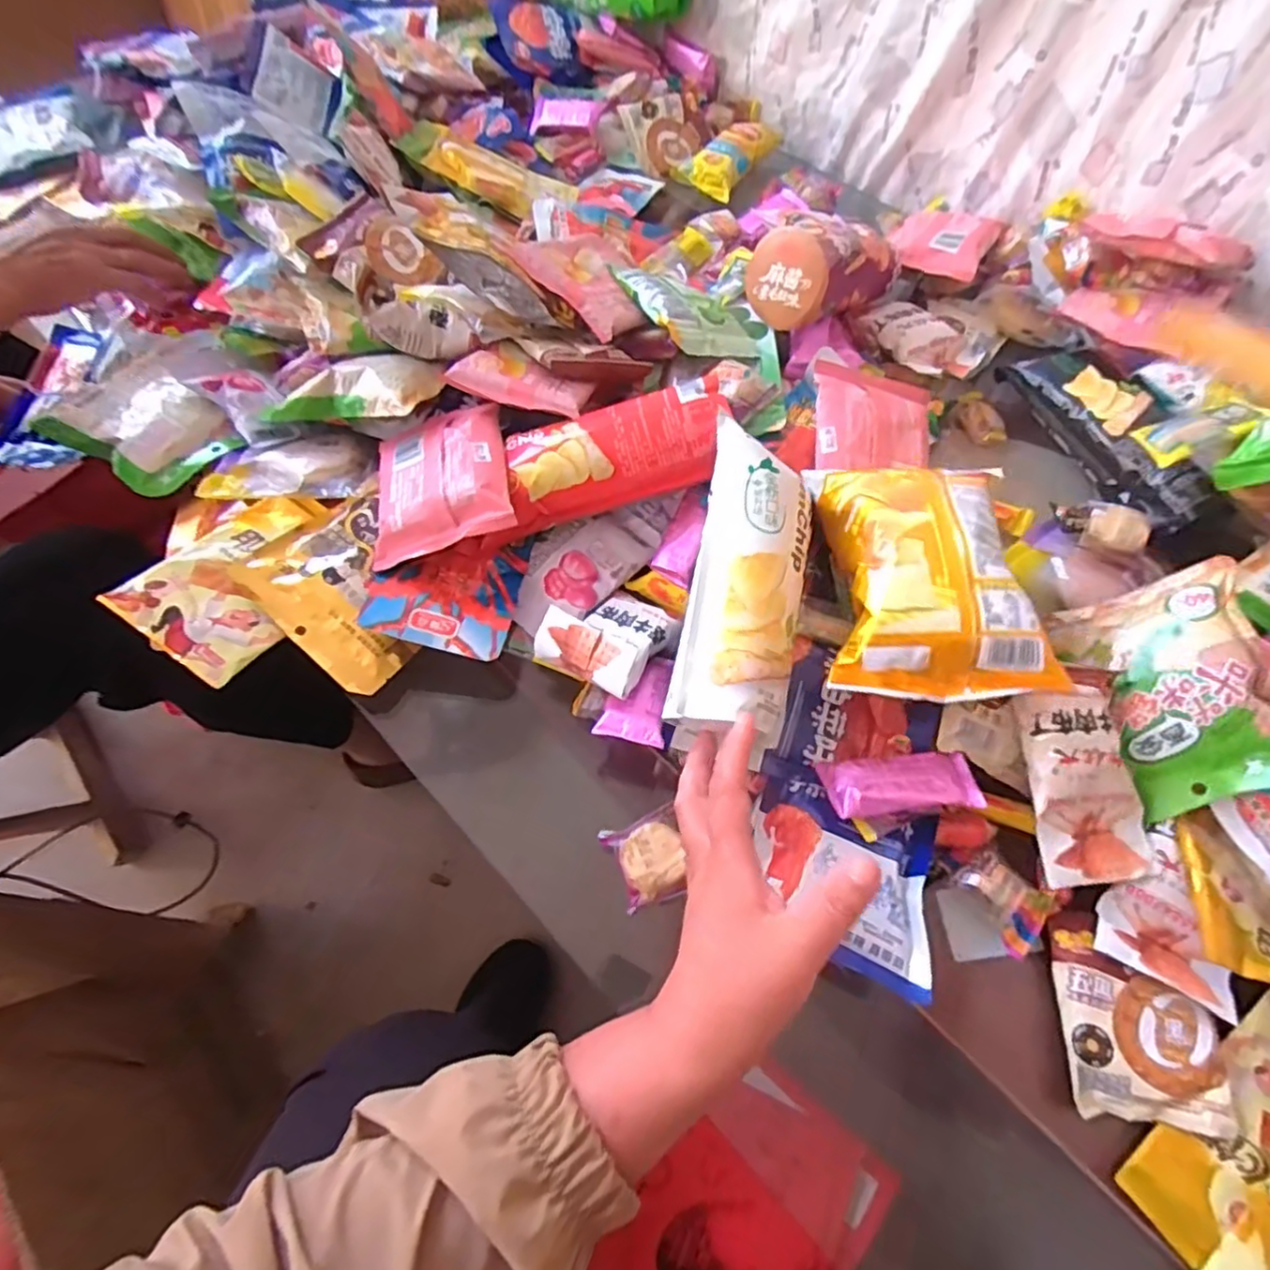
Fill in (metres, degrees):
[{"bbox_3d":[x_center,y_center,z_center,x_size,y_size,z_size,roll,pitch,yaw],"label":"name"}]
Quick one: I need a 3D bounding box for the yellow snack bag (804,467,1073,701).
[{"bbox_3d":[0.188,-0.042,0.435,0.122,0.065,0.169,3,63,0],"label":"yellow snack bag"}]

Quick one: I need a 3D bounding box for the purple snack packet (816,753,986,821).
[{"bbox_3d":[0.168,0.095,0.424,0.096,0.019,0.036,-4,63,-4],"label":"purple snack packet"}]

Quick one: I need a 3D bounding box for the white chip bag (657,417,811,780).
[{"bbox_3d":[0.070,-0.034,0.423,0.071,0.038,0.205,9,73,3],"label":"white chip bag"}]

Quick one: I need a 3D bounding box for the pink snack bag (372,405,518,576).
[{"bbox_3d":[-0.146,-0.121,0.495,0.104,0.020,0.130,-16,60,10],"label":"pink snack bag"}]

